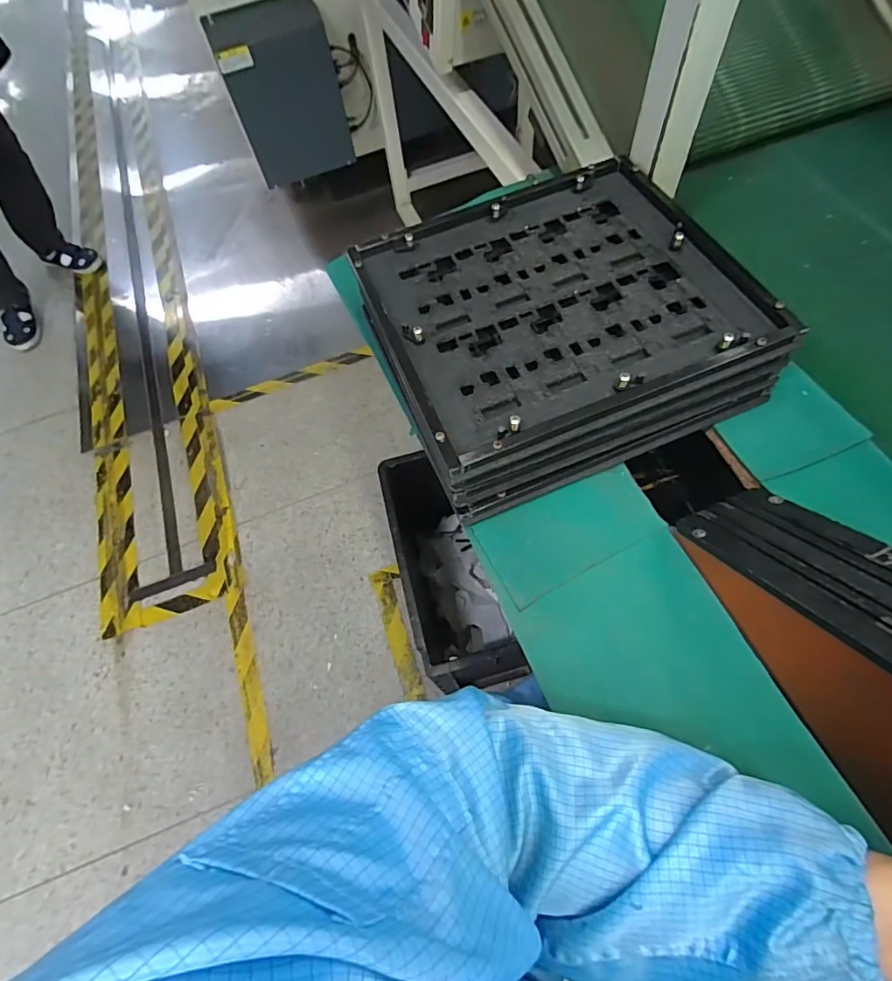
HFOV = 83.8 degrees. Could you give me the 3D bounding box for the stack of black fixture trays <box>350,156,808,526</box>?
[{"bbox_3d":[0.094,-0.153,0.451,0.292,0.076,0.274,-22,62,-6],"label":"stack of black fixture trays"}]

